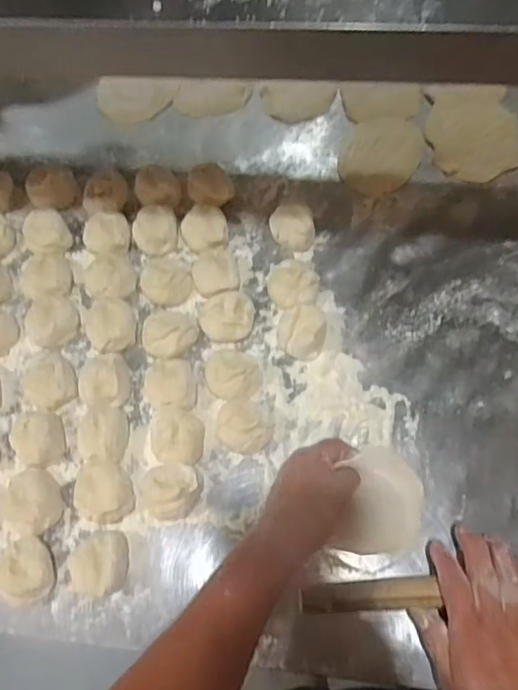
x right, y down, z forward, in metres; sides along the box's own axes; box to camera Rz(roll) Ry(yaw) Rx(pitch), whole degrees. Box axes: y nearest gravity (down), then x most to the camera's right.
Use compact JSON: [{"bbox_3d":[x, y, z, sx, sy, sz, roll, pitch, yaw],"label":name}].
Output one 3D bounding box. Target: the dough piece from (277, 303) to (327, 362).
[{"bbox_3d":[0.043,-0.014,0.547,0.047,0.034,0.050,-1,68,3],"label":"dough piece"}]

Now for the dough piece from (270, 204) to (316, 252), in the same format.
[{"bbox_3d":[0.036,-0.128,0.602,0.052,0.039,0.043,0,70,3],"label":"dough piece"}]

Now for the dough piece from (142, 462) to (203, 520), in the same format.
[{"bbox_3d":[-0.080,0.131,0.496,0.053,0.038,0.049,-1,70,3],"label":"dough piece"}]

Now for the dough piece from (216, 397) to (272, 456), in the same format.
[{"bbox_3d":[-0.015,0.079,0.528,0.048,0.033,0.052,-1,68,3],"label":"dough piece"}]

